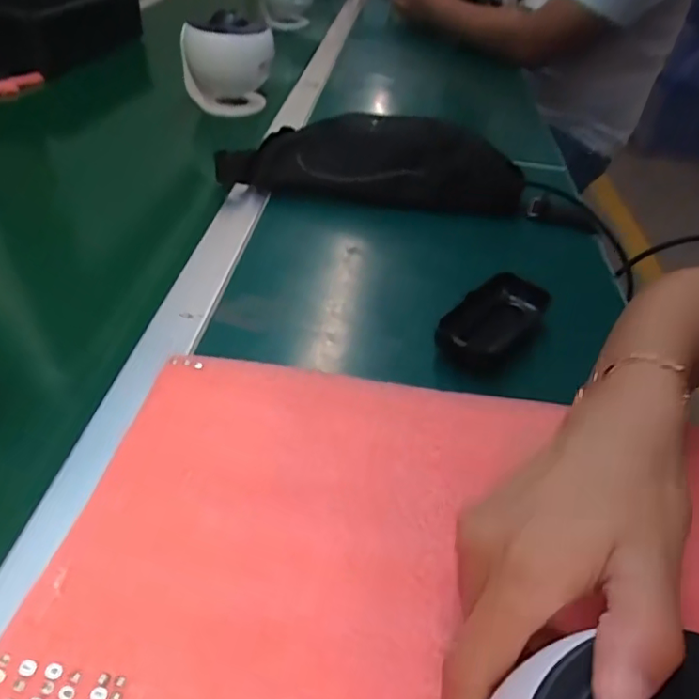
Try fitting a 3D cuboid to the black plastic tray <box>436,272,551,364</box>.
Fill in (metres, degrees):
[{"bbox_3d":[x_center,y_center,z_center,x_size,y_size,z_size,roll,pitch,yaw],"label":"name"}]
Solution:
[{"bbox_3d":[0.113,-0.024,0.433,0.049,0.020,0.117,29,48,29],"label":"black plastic tray"}]

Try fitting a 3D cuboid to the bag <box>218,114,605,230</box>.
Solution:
[{"bbox_3d":[0.060,-0.210,0.628,0.409,0.062,0.124,7,41,8],"label":"bag"}]

